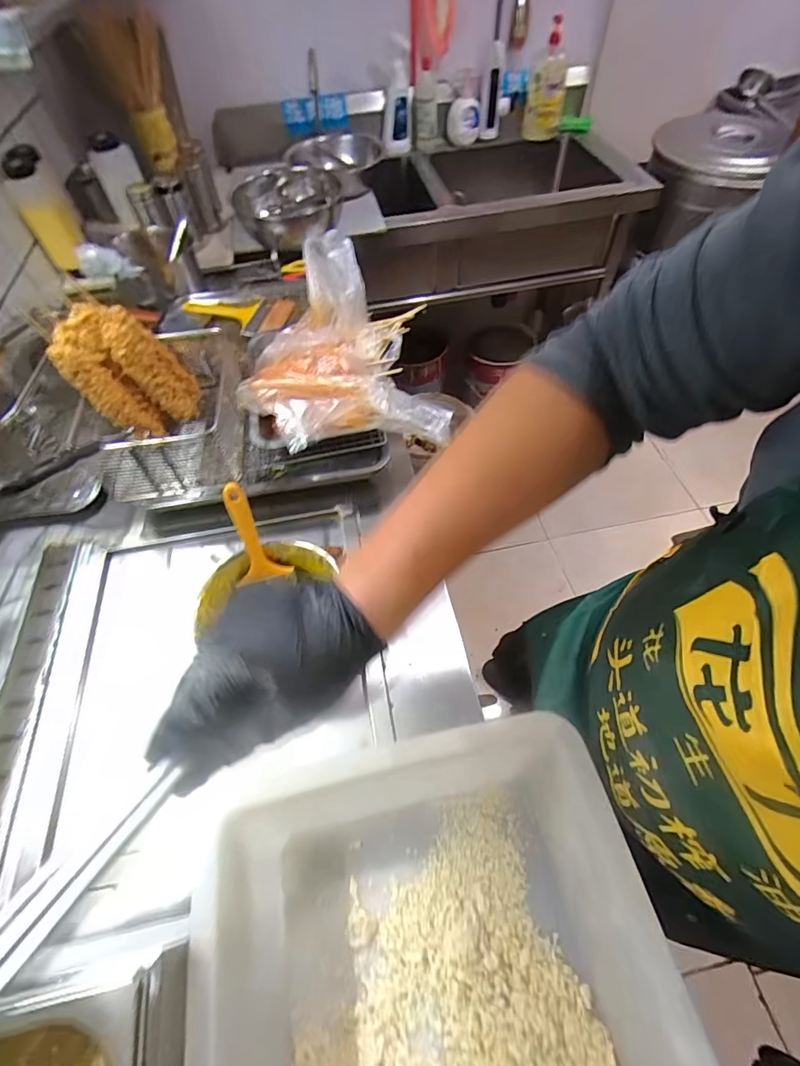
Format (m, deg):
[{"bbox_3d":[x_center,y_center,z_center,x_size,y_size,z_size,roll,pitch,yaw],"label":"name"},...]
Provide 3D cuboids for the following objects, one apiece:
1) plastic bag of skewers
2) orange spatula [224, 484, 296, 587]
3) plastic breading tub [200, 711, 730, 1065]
[{"bbox_3d":[-0.118,-0.304,0.728,0.301,0.156,0.463,-21,57,-10],"label":"plastic bag of skewers"},{"bbox_3d":[-0.190,0.002,0.583,0.063,0.136,0.019,-20,31,-9],"label":"orange spatula"},{"bbox_3d":[0.036,0.405,0.336,0.338,0.142,0.441,-13,56,-5],"label":"plastic breading tub"}]

